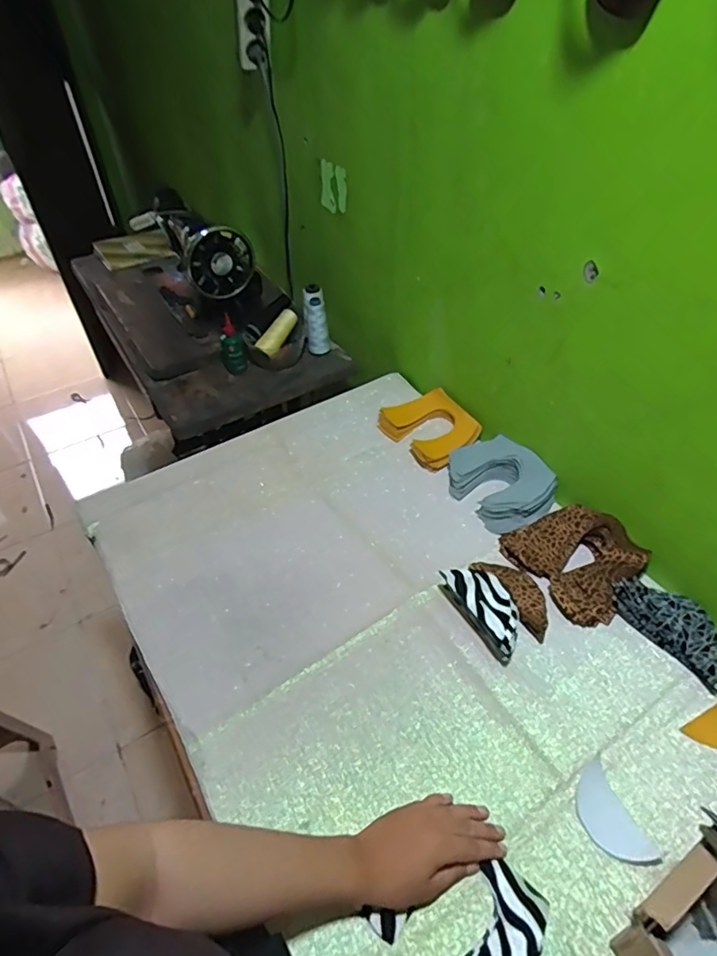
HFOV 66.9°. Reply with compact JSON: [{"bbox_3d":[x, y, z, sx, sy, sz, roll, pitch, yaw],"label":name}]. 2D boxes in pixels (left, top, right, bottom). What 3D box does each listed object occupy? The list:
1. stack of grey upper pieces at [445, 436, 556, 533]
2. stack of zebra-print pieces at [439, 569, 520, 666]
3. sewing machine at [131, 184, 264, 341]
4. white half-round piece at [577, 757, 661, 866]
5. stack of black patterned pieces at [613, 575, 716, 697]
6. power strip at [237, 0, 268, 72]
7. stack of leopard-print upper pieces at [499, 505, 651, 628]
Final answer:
[{"bbox_3d":[0.213,0.004,0.824,0.121,0.053,0.160,-27,50,-22],"label":"stack of grey upper pieces"},{"bbox_3d":[0.157,0.161,0.673,0.054,0.053,0.127,-21,48,-18],"label":"stack of zebra-print pieces"},{"bbox_3d":[-0.360,-0.489,1.201,0.169,0.210,0.359,-26,50,-21],"label":"sewing machine"},{"bbox_3d":[0.242,0.329,0.530,0.046,0.009,0.090,-15,47,-12],"label":"white half-round piece"},{"bbox_3d":[0.387,0.180,0.658,0.074,0.037,0.150,-29,51,-24],"label":"stack of black patterned pieces"},{"bbox_3d":[-0.174,-0.771,0.888,0.055,0.205,0.044,-21,69,-18],"label":"power strip"},{"bbox_3d":[0.294,0.103,0.726,0.137,0.055,0.164,-23,49,-19],"label":"stack of leopard-print upper pieces"}]

